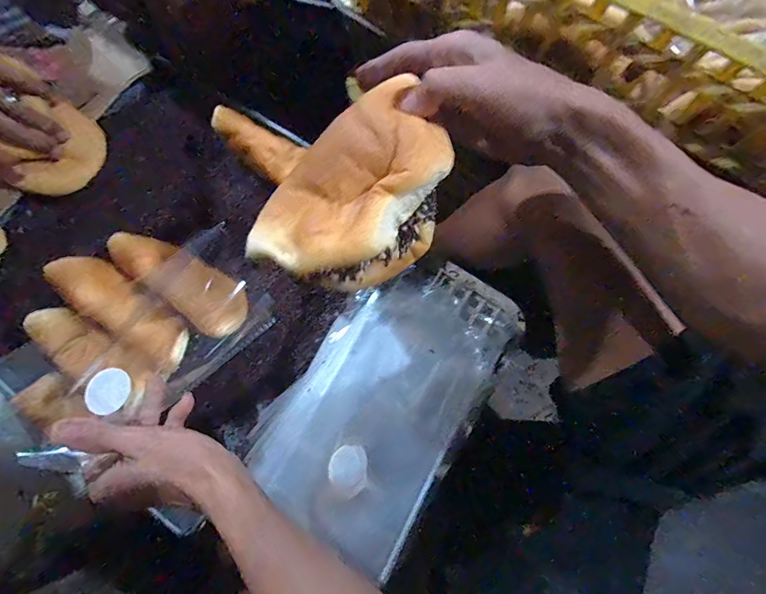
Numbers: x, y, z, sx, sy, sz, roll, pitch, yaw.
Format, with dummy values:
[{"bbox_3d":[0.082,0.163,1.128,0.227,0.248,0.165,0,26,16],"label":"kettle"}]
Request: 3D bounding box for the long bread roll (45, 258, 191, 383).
[{"bbox_3d":[-0.269,0.016,0.428,0.154,0.052,0.055,41,79,-4],"label":"long bread roll"}]

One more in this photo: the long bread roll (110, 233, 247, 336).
[{"bbox_3d":[-0.217,-0.019,0.442,0.157,0.034,0.057,35,78,-3],"label":"long bread roll"}]

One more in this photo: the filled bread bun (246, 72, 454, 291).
[{"bbox_3d":[-0.012,-0.066,0.251,0.090,0.037,0.134,40,79,11],"label":"filled bread bun"}]

